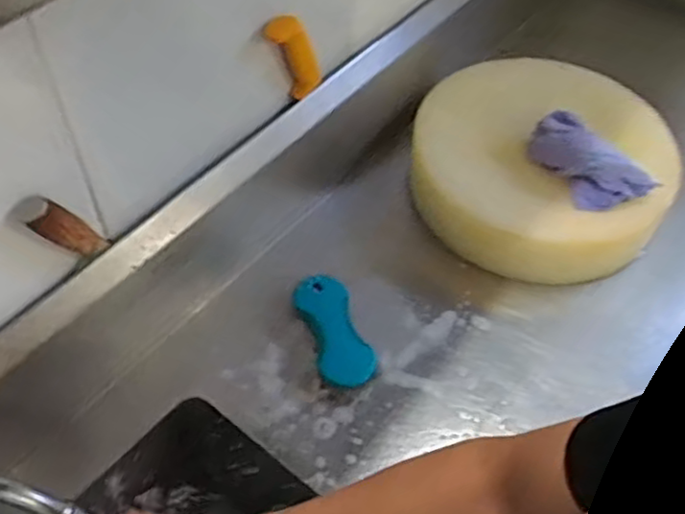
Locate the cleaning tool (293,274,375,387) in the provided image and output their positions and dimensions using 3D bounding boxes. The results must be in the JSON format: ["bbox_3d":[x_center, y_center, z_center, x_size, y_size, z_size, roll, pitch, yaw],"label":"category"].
[{"bbox_3d":[-0.011,0.086,0.880,0.062,0.034,0.148,-19,56,-16],"label":"cleaning tool"}]

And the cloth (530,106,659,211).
[{"bbox_3d":[0.316,-0.128,0.946,0.075,0.059,0.171,-31,60,-24],"label":"cloth"}]

